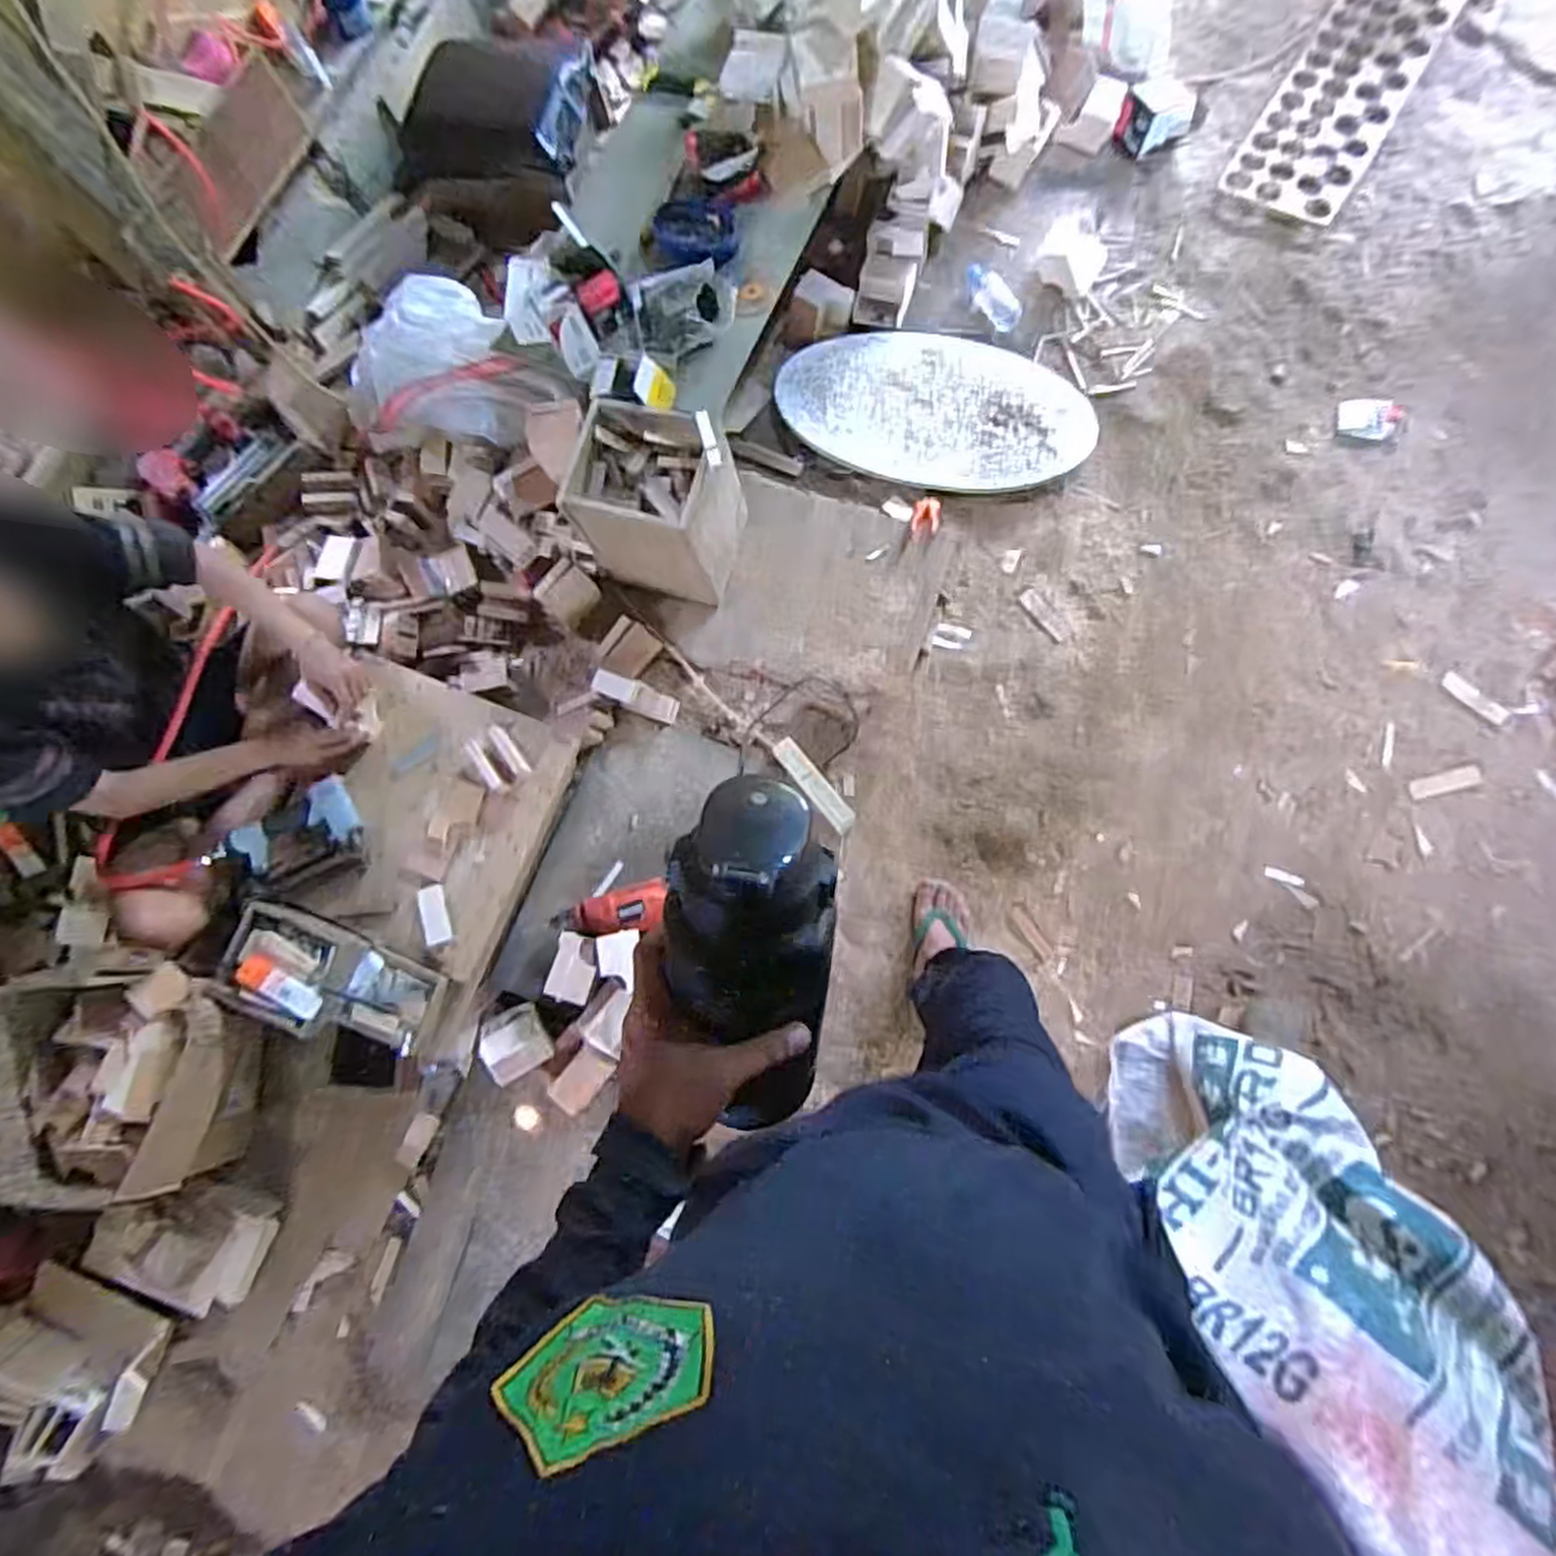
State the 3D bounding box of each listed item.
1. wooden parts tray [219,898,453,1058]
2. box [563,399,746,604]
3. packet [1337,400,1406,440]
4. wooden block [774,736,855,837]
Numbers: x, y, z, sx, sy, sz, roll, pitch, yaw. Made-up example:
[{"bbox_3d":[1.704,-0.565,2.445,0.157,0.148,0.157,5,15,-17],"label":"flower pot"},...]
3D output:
[{"bbox_3d":[-0.737,0.340,1.274,0.349,0.082,0.193,26,86,-13],"label":"wooden parts tray"},{"bbox_3d":[-0.219,-0.487,1.386,0.255,0.257,0.216,14,79,9],"label":"box"},{"bbox_3d":[1.123,-0.681,1.462,0.110,0.022,0.071,13,79,9],"label":"packet"},{"bbox_3d":[0.068,0.013,1.439,0.043,0.032,0.207,-39,76,-3],"label":"wooden block"}]

